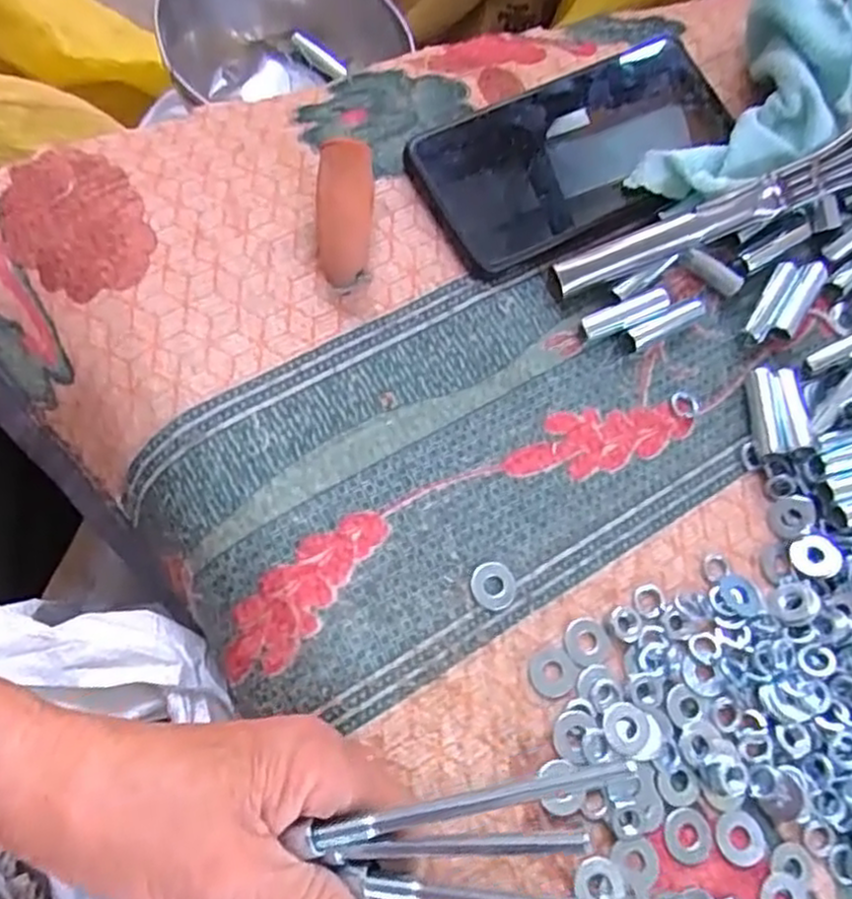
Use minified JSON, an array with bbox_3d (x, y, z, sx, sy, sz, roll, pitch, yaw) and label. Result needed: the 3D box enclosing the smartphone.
[{"bbox_3d":[0.075,-0.139,0.344,0.152,0.014,0.079,-24,76,-14],"label":"smartphone"}]

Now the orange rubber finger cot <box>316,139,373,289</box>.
[{"bbox_3d":[-0.036,-0.101,0.317,0.024,0.023,0.065,2,73,-2],"label":"orange rubber finger cot"}]

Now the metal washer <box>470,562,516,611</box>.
[{"bbox_3d":[0.027,0.055,0.292,0.018,0.004,0.019,2,72,-6],"label":"metal washer"}]

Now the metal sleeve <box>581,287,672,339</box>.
[{"bbox_3d":[0.090,-0.061,0.329,0.041,0.011,0.010,-20,75,-13],"label":"metal sleeve"}]

